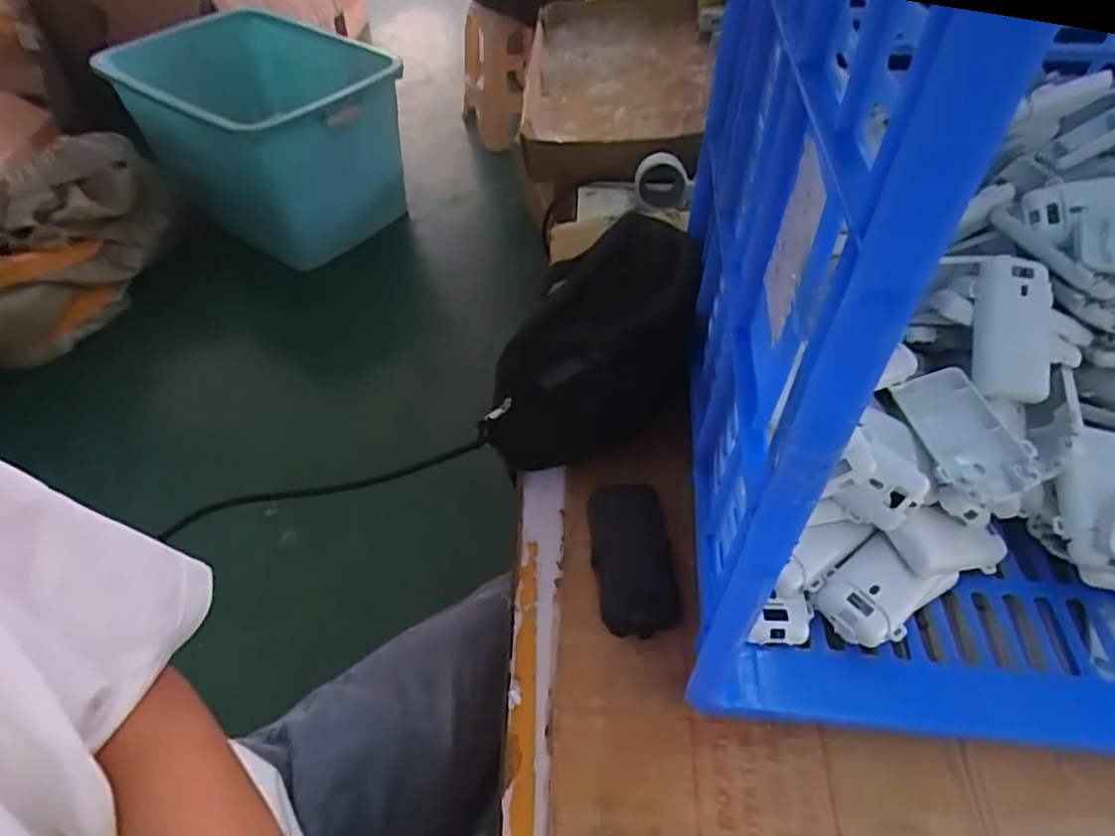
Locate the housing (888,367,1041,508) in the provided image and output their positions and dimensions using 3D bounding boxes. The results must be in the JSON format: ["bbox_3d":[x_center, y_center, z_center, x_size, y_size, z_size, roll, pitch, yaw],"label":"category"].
[{"bbox_3d":[0.255,0.010,0.415,0.049,0.026,0.092,-8,49,-7],"label":"housing"}]

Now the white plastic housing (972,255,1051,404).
[{"bbox_3d":[0.299,-0.059,0.430,0.050,0.014,0.094,8,85,4],"label":"white plastic housing"}]

